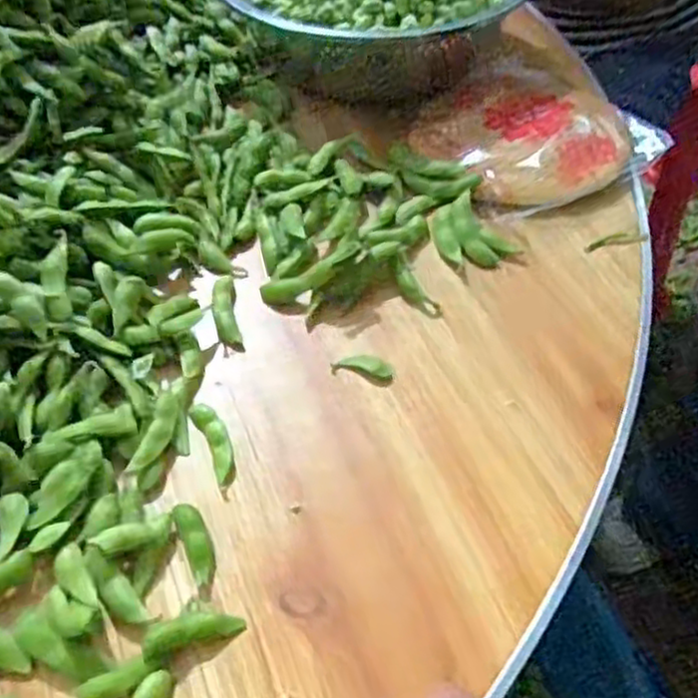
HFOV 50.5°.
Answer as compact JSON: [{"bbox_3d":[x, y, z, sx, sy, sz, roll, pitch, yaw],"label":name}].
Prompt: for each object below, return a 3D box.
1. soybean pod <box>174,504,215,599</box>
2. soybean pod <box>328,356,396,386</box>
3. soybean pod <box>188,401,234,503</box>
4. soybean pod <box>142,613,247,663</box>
[{"bbox_3d":[-0.068,0.090,0.335,0.013,0.007,0.045,-20,53,-15],"label":"soybean pod"},{"bbox_3d":[0.008,0.009,0.400,0.033,0.004,0.016,12,51,11],"label":"soybean pod"},{"bbox_3d":[-0.065,0.049,0.370,0.014,0.005,0.054,-20,53,-16],"label":"soybean pod"},{"bbox_3d":[-0.064,0.118,0.308,0.042,0.008,0.012,-4,51,-27],"label":"soybean pod"}]

